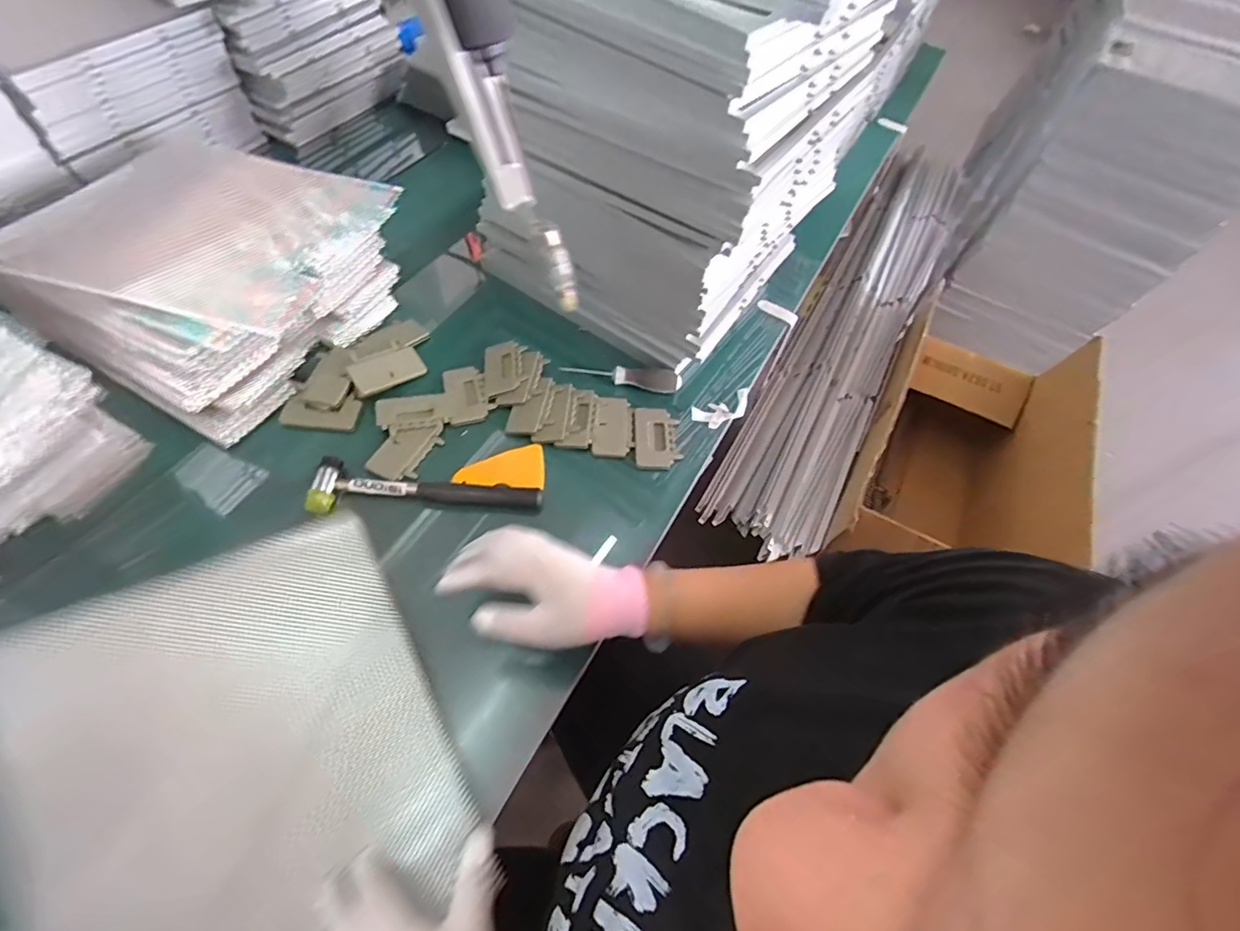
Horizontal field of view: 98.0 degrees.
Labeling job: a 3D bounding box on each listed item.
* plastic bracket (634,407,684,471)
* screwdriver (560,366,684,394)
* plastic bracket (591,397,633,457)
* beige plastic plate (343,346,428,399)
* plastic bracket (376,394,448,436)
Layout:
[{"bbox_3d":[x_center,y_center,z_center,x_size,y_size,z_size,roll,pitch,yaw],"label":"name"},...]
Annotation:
[{"bbox_3d":[0.046,-0.035,0.667,0.055,0.008,0.090,1,58,-5],"label":"plastic bracket"},{"bbox_3d":[0.003,-0.118,0.700,0.152,0.027,0.028,4,58,-2],"label":"screwdriver"},{"bbox_3d":[-0.011,-0.050,0.666,0.047,0.016,0.087,1,58,-5],"label":"plastic bracket"},{"bbox_3d":[-0.291,-0.119,0.672,0.087,0.010,0.045,-33,89,-31],"label":"beige plastic plate"},{"bbox_3d":[-0.249,-0.063,0.645,0.077,0.013,0.048,-9,59,-11],"label":"plastic bracket"}]

